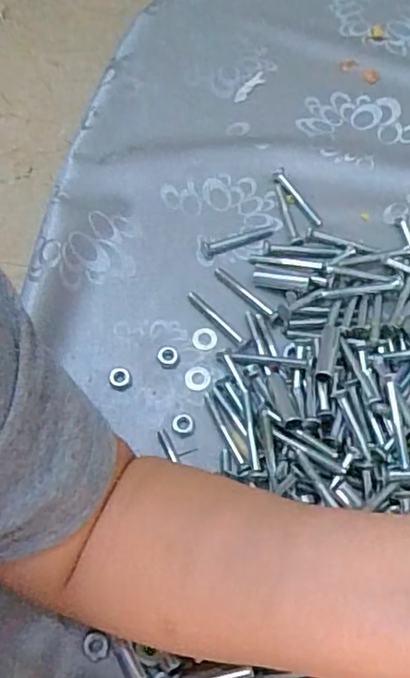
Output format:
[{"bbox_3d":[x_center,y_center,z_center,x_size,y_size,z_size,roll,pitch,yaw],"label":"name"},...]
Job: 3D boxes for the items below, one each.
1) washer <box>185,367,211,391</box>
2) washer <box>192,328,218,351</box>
[{"bbox_3d":[-0.005,0.026,0.412,0.017,0.004,0.016,1,63,-2],"label":"washer"},{"bbox_3d":[0.000,0.000,0.425,0.016,0.004,0.016,1,63,-2],"label":"washer"}]

